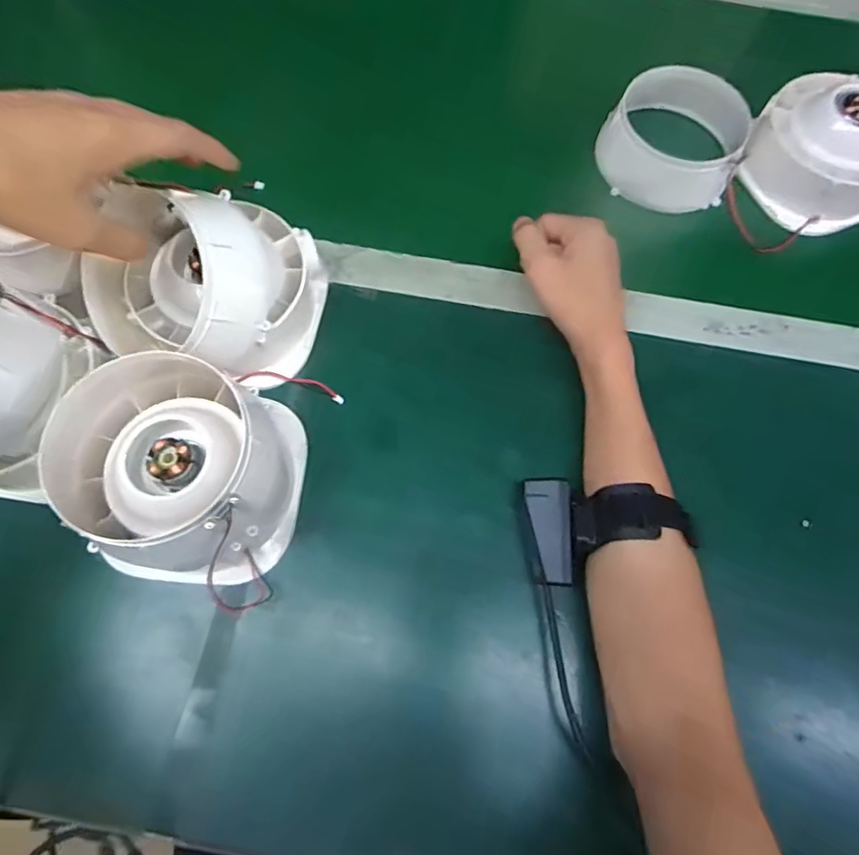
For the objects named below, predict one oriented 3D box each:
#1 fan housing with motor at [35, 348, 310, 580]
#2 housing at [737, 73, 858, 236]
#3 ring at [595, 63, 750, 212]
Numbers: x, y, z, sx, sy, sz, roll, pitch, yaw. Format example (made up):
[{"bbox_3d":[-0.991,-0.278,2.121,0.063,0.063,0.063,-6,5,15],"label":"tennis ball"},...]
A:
[{"bbox_3d":[-0.158,0.022,0.355,0.136,0.097,0.130,0,70,-1],"label":"fan housing with motor"},{"bbox_3d":[0.356,-0.247,0.494,0.119,0.077,0.137,-39,75,-14],"label":"housing"},{"bbox_3d":[0.223,-0.264,0.507,0.120,0.058,0.120,0,70,-1],"label":"ring"}]

